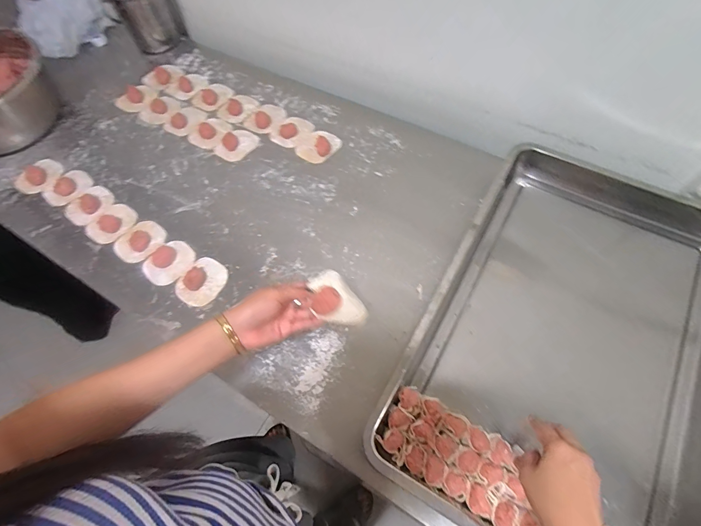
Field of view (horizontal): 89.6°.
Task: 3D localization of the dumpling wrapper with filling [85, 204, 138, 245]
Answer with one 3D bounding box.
[{"bbox_3d":[-0.444,-0.073,0.655,0.072,0.015,0.087,37,72,18],"label":"dumpling wrapper with filling"}]

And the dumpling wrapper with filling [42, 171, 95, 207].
[{"bbox_3d":[-0.562,-0.149,0.700,0.064,0.011,0.087,38,72,18],"label":"dumpling wrapper with filling"}]

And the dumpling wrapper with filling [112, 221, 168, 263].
[{"bbox_3d":[-0.382,-0.041,0.638,0.069,0.014,0.087,38,72,18],"label":"dumpling wrapper with filling"}]

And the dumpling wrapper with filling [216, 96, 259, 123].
[{"bbox_3d":[-0.251,-0.341,0.782,0.074,0.010,0.083,24,68,13],"label":"dumpling wrapper with filling"}]

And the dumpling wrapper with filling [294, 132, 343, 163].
[{"bbox_3d":[-0.065,-0.238,0.716,0.066,0.011,0.081,41,73,19],"label":"dumpling wrapper with filling"}]

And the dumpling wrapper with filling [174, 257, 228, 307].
[{"bbox_3d":[-0.251,0.032,0.596,0.068,0.013,0.084,37,72,18],"label":"dumpling wrapper with filling"}]

